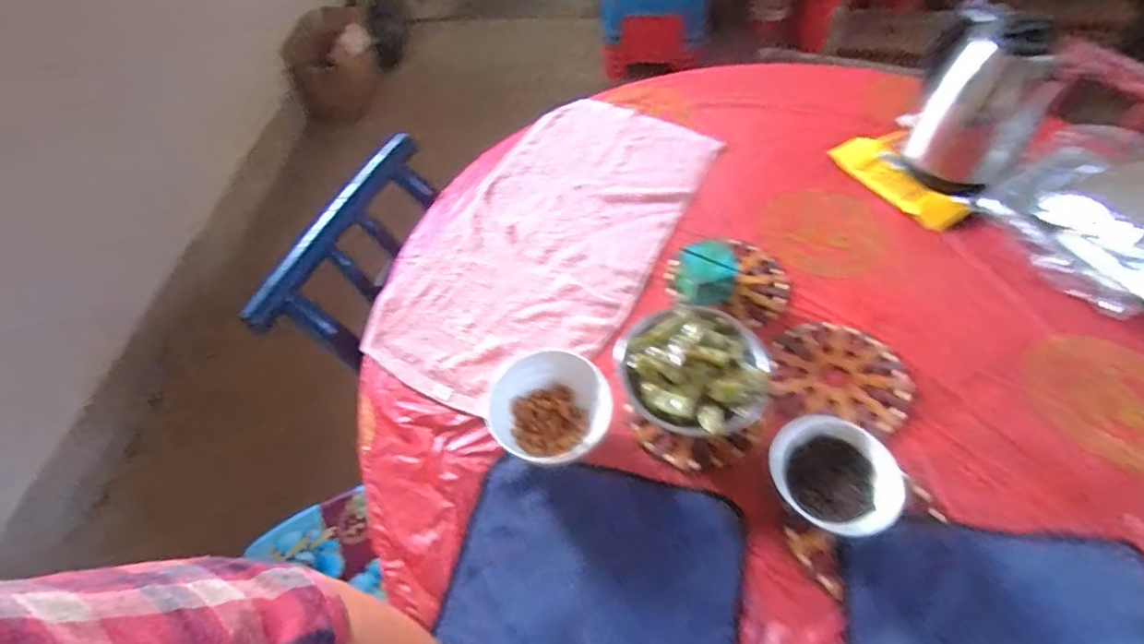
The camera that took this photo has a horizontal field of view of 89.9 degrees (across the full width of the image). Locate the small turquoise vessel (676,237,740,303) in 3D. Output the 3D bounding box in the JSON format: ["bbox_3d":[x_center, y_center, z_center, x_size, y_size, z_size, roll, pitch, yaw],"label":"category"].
[{"bbox_3d":[0.180,-0.066,0.769,0.066,0.075,0.061,-3,55,4],"label":"small turquoise vessel"}]

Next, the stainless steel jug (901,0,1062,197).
[{"bbox_3d":[0.567,-0.299,0.805,0.147,0.226,0.136,22,60,26],"label":"stainless steel jug"}]

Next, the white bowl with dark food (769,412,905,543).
[{"bbox_3d":[0.271,0.165,0.600,0.103,0.071,0.123,-23,56,-10],"label":"white bowl with dark food"}]

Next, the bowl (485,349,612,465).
[{"bbox_3d":[-0.025,0.108,0.679,0.140,0.052,0.135,-3,55,4],"label":"bowl"}]

